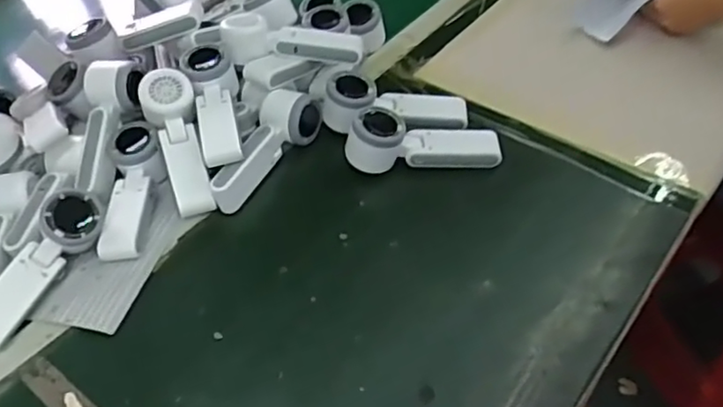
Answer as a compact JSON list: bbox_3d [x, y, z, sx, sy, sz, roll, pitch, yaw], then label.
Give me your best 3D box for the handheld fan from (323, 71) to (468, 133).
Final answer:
[{"bbox_3d":[0.034,-0.112,0.742,0.175,0.056,0.074,-5,47,1],"label":"handheld fan"}]

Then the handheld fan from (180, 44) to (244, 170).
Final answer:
[{"bbox_3d":[-0.161,-0.112,0.716,0.056,0.067,0.177,-15,51,-11],"label":"handheld fan"}]

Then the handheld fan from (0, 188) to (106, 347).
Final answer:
[{"bbox_3d":[-0.311,0.056,0.612,0.054,0.053,0.165,16,51,19],"label":"handheld fan"}]

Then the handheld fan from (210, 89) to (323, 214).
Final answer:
[{"bbox_3d":[-0.112,-0.068,0.708,0.055,0.056,0.164,27,55,27],"label":"handheld fan"}]

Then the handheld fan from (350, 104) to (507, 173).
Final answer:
[{"bbox_3d":[0.067,-0.070,0.704,0.167,0.057,0.049,-4,47,1],"label":"handheld fan"}]

